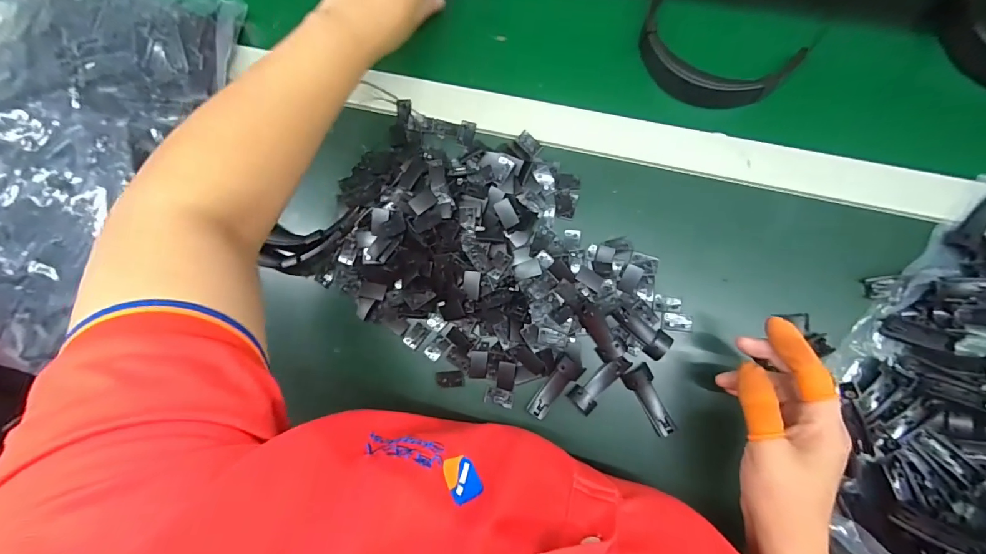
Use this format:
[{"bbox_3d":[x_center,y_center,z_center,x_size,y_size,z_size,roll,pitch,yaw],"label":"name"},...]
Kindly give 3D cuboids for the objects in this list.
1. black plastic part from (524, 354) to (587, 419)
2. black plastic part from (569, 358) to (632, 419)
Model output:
[{"bbox_3d":[0.054,0.099,0.376,0.024,0.010,0.060,41,88,9],"label":"black plastic part"},{"bbox_3d":[0.094,0.093,0.373,0.025,0.012,0.060,41,88,9],"label":"black plastic part"}]

